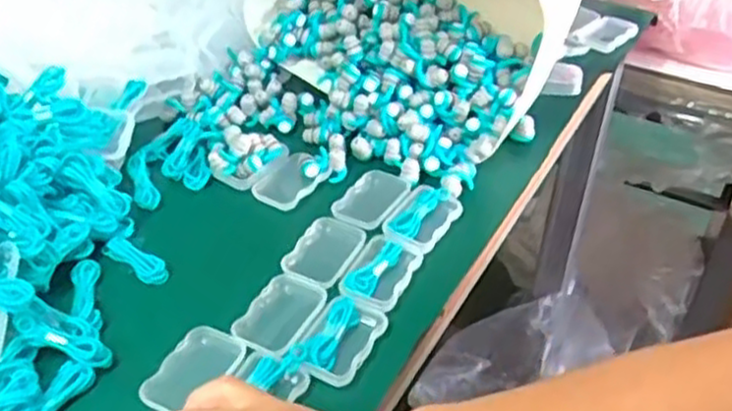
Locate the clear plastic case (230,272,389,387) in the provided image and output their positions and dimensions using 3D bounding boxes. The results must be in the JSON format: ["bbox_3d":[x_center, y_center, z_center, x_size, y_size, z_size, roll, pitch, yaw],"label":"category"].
[{"bbox_3d":[-0.032,0.068,0.432,0.076,0.014,0.058,19,43,20],"label":"clear plastic case"}]

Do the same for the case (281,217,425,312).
[{"bbox_3d":[-0.009,0.036,0.473,0.076,0.015,0.057,19,43,20],"label":"case"}]

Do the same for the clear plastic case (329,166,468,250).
[{"bbox_3d":[0.019,0.000,0.509,0.076,0.012,0.058,22,44,23],"label":"clear plastic case"}]

